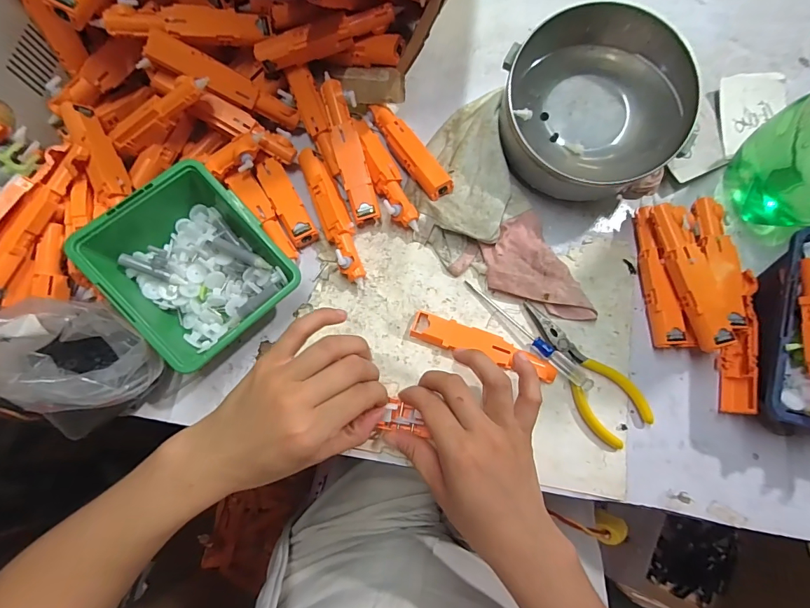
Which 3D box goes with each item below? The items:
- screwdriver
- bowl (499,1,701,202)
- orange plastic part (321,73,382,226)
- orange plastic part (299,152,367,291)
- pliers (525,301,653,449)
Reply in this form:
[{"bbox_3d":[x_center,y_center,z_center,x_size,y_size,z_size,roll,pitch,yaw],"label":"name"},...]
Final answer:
[{"bbox_3d":[0.099,0.022,0.330,0.124,0.016,0.013,43,80,9],"label":"screwdriver"},{"bbox_3d":[0.154,-0.165,0.342,0.146,0.063,0.146,0,88,5],"label":"bowl"},{"bbox_3d":[-0.048,-0.130,0.350,0.023,0.017,0.123,-15,93,-4],"label":"orange plastic part"},{"bbox_3d":[-0.060,-0.073,0.347,0.023,0.025,0.121,-21,77,-5],"label":"orange plastic part"},{"bbox_3d":[0.142,0.050,0.328,0.046,0.007,0.126,-31,78,-8],"label":"pliers"}]

